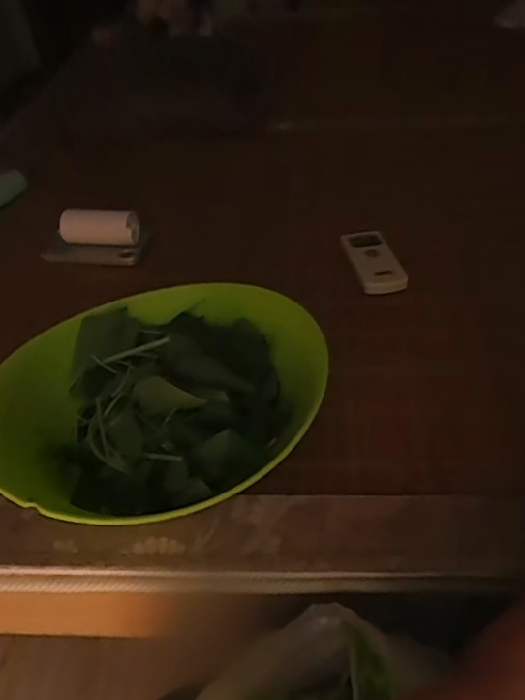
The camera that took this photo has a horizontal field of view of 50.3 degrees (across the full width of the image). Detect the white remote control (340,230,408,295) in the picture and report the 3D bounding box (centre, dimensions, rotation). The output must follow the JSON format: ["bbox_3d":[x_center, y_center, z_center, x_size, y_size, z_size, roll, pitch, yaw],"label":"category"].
[{"bbox_3d":[0.146,-0.114,0.725,0.054,0.019,0.115,-9,42,-6],"label":"white remote control"}]

